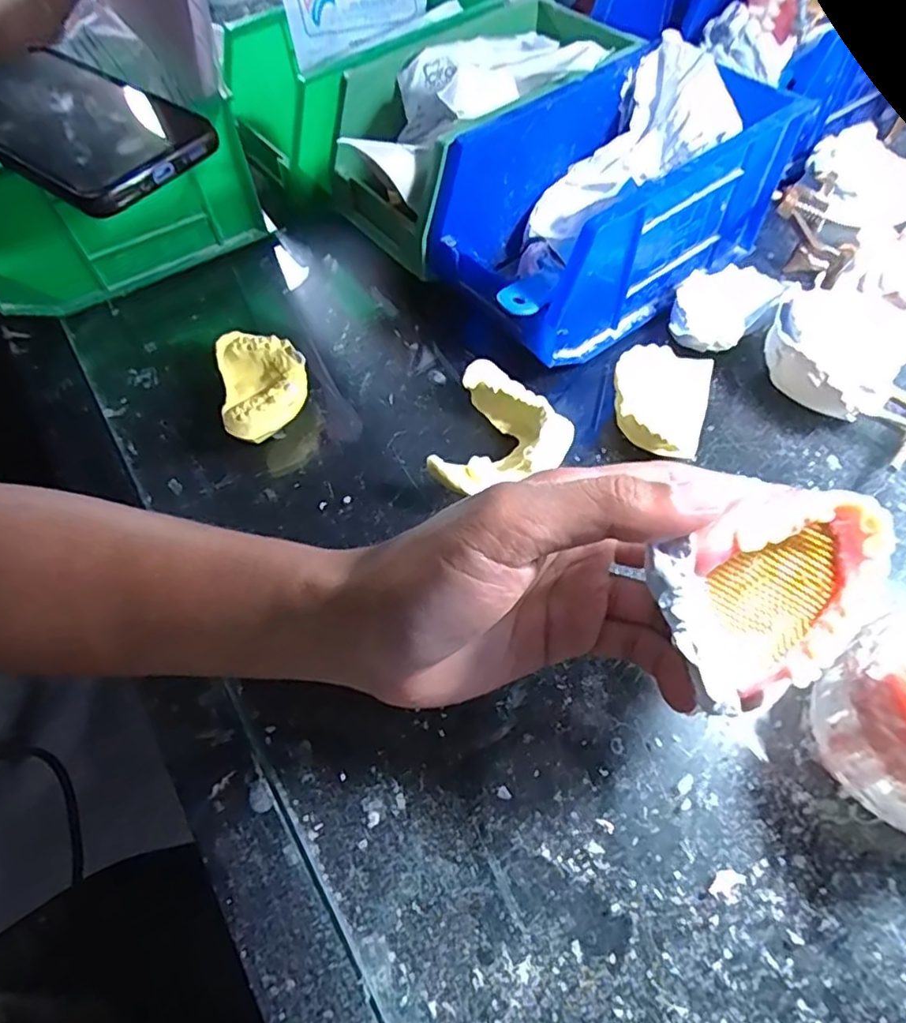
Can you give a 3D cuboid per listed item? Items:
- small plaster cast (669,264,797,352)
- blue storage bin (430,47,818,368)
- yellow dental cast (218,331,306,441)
[{"bbox_3d":[0.142,-0.106,0.331,0.059,0.022,0.044,-30,62,-13],"label":"small plaster cast"},{"bbox_3d":[0.080,-0.159,0.332,0.169,0.086,0.093,-35,63,-15],"label":"blue storage bin"},{"bbox_3d":[-0.097,-0.065,0.325,0.043,0.029,0.060,-15,60,-4],"label":"yellow dental cast"}]

